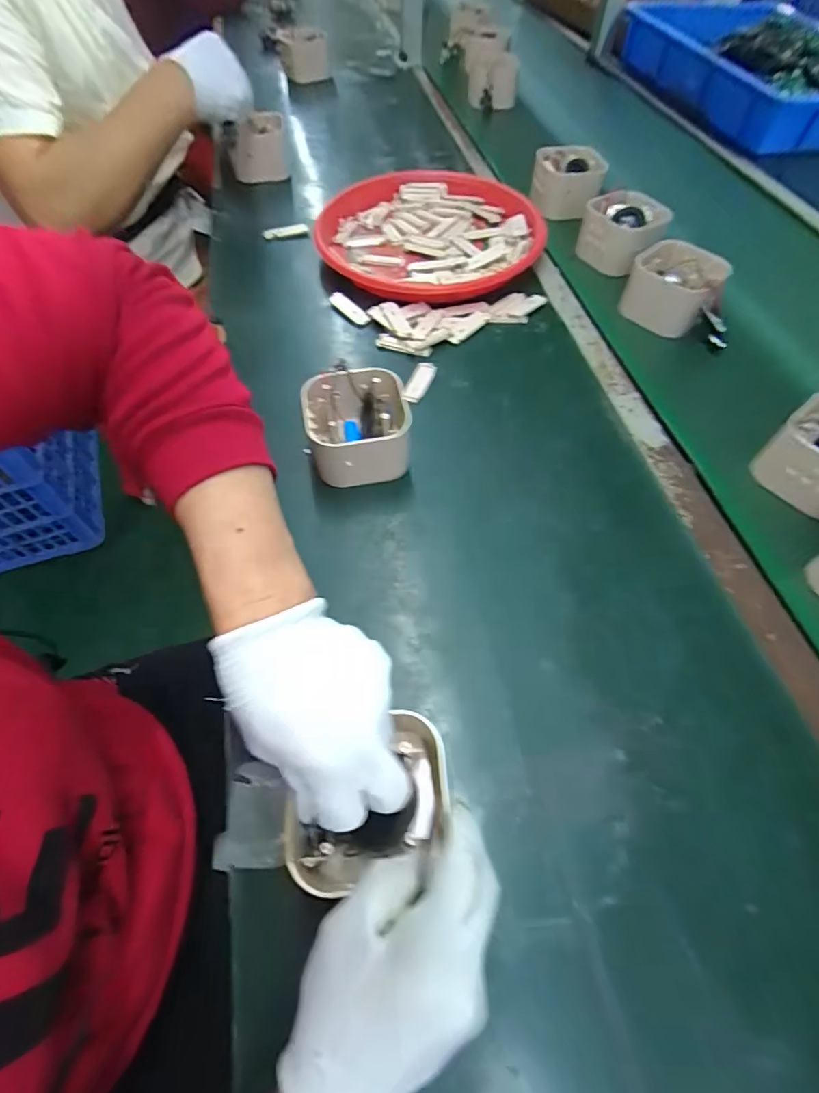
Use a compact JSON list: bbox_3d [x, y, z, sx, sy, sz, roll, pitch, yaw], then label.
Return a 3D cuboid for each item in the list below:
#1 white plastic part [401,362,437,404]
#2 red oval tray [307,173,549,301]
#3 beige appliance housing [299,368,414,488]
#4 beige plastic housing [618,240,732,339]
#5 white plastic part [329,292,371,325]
[{"bbox_3d":[0.010,-0.177,0.514,0.022,0.006,0.065,20,61,11],"label":"white plastic part"},{"bbox_3d":[0.027,-0.417,0.644,0.287,0.033,0.291,-26,63,-15],"label":"red oval tray"},{"bbox_3d":[-0.047,-0.108,0.442,0.093,0.061,0.095,-8,59,-6],"label":"beige appliance housing"},{"bbox_3d":[0.306,-0.304,0.562,0.093,0.065,0.068,30,63,16],"label":"beige plastic housing"},{"bbox_3d":[-0.073,-0.287,0.579,0.017,0.009,0.066,-38,67,-21],"label":"white plastic part"}]

